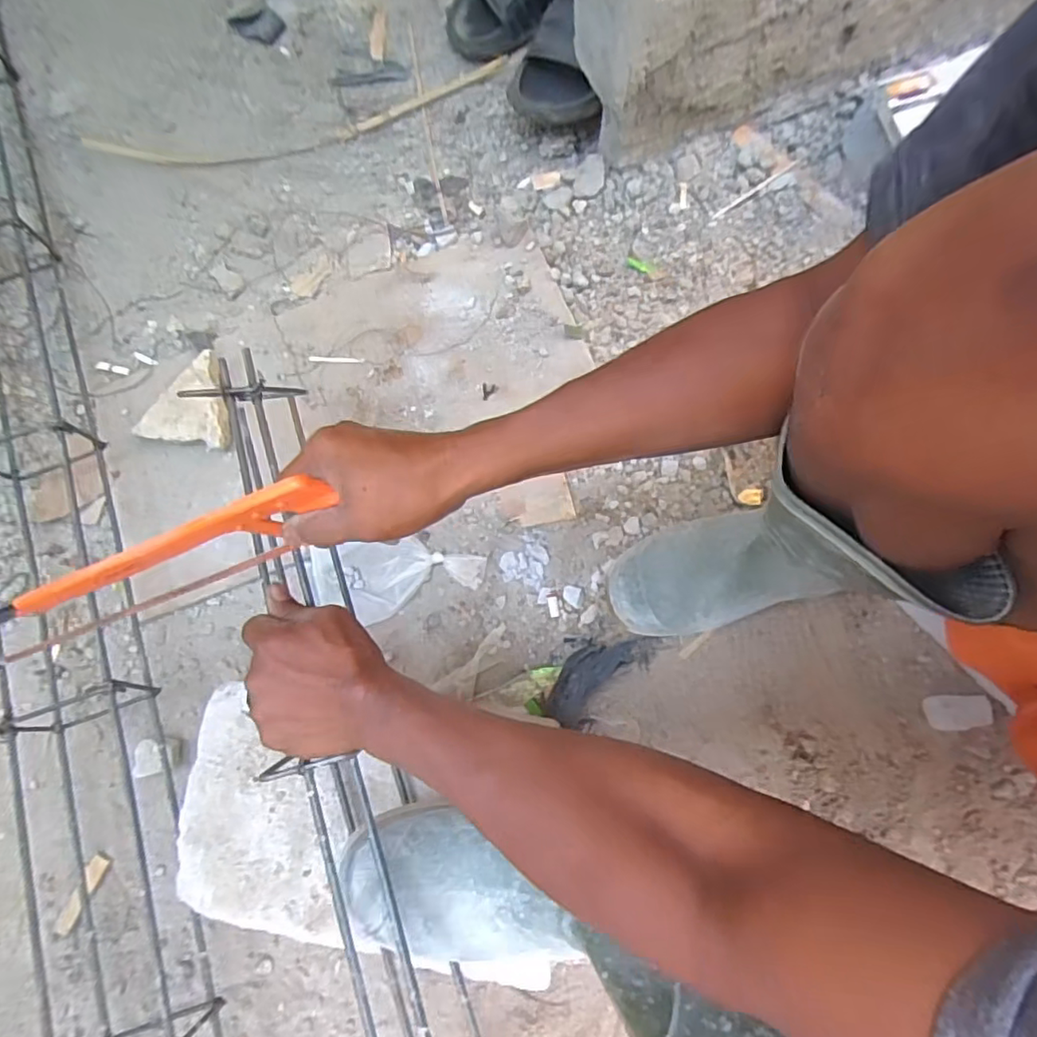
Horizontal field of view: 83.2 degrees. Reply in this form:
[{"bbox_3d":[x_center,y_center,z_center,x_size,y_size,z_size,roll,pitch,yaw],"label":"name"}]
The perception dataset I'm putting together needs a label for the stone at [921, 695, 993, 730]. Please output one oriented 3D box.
[{"bbox_3d":[0.389,0.172,0.519,0.041,0.033,0.029,-2,76,4],"label":"stone"}]

